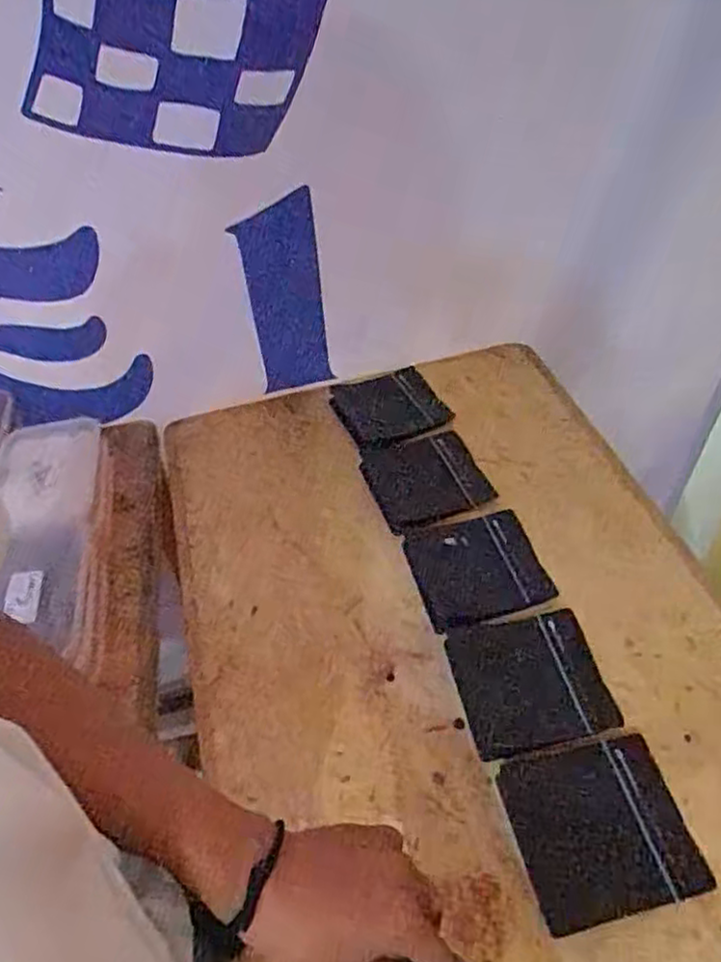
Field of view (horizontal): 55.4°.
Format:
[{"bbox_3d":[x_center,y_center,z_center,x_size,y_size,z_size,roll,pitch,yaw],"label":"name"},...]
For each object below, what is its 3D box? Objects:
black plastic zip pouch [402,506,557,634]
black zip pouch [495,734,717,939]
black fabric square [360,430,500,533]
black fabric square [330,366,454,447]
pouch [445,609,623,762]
[{"bbox_3d":[0.133,0.099,0.799,0.142,0.006,0.136,-15,49,-6],"label":"black plastic zip pouch"},{"bbox_3d":[0.211,0.305,0.605,0.143,0.007,0.136,-13,49,-5],"label":"black zip pouch"},{"bbox_3d":[0.086,-0.003,0.899,0.145,0.015,0.141,-17,49,-8],"label":"black fabric square"},{"bbox_3d":[0.038,-0.109,0.993,0.141,0.015,0.152,-21,50,-11],"label":"black fabric square"},{"bbox_3d":[0.172,0.204,0.701,0.141,0.006,0.134,-12,49,-3],"label":"pouch"}]

